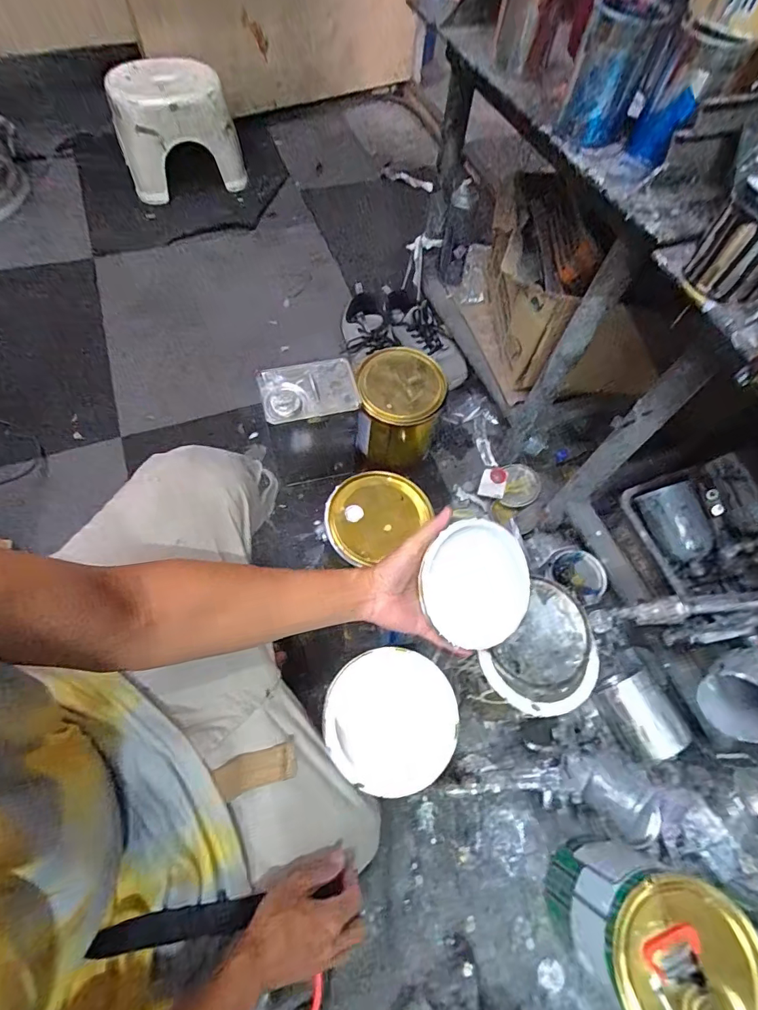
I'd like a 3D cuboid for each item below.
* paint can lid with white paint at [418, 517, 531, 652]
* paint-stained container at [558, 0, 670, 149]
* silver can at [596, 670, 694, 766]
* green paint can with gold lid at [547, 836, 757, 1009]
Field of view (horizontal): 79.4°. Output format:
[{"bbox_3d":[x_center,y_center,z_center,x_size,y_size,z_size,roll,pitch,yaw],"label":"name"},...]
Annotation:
[{"bbox_3d":[0.122,0.093,0.556,0.150,0.009,0.147,3,84,-23],"label":"paint can lid with white paint"},{"bbox_3d":[0.242,-0.458,0.486,0.071,0.103,0.069,21,63,6],"label":"paint-stained container"},{"bbox_3d":[0.414,0.344,0.741,0.088,0.092,0.130,-26,68,-17],"label":"silver can"},{"bbox_3d":[0.324,0.524,0.561,0.152,0.218,0.161,1,62,-2],"label":"green paint can with gold lid"}]

